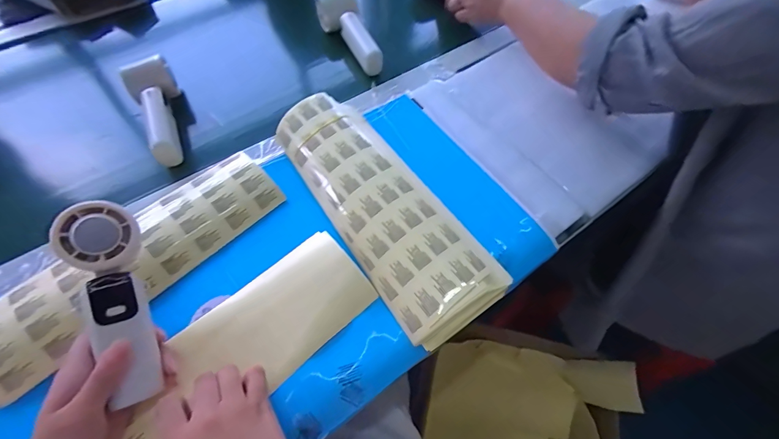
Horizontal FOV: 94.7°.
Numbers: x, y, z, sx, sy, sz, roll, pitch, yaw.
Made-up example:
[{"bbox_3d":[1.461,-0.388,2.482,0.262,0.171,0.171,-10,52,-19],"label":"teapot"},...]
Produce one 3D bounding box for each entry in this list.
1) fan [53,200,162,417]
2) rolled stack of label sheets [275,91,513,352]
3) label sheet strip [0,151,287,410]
[{"bbox_3d":[-0.228,0.069,0.303,0.049,0.036,0.165,-15,93,-11],"label":"fan"},{"bbox_3d":[-0.014,-0.018,0.408,0.112,0.051,0.317,-32,67,-20],"label":"rolled stack of label sheets"},{"bbox_3d":[-0.260,0.040,0.371,0.085,0.031,0.309,40,66,18],"label":"label sheet strip"}]

